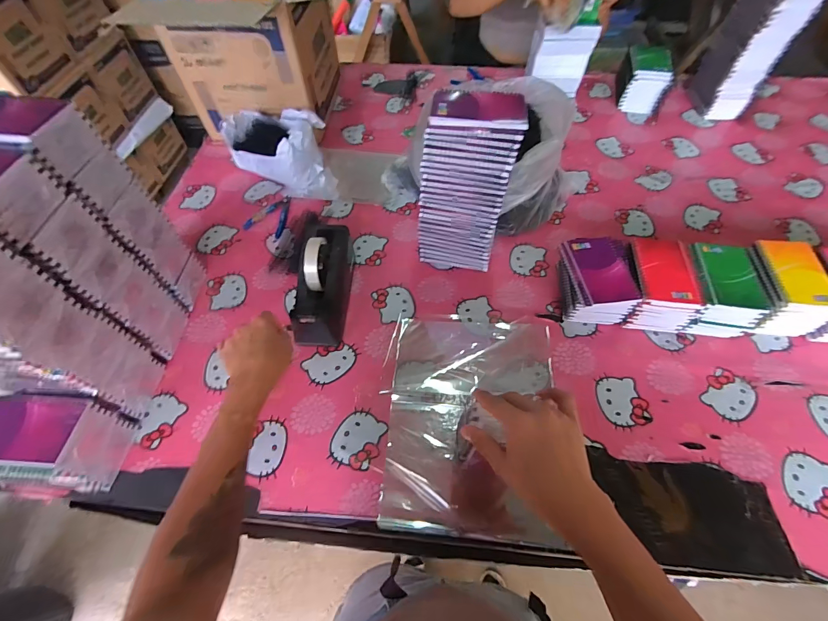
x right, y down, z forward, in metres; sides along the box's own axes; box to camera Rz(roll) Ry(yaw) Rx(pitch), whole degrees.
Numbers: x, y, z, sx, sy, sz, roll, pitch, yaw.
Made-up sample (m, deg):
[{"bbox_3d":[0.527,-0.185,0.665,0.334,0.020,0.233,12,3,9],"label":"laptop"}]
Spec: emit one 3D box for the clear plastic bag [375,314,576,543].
[{"bbox_3d":[0.089,0.161,0.586,0.248,0.016,0.325,4,60,3],"label":"clear plastic bag"}]

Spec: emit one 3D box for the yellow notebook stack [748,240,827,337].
[{"bbox_3d":[0.615,-0.036,0.640,0.105,0.088,0.138,3,58,3],"label":"yellow notebook stack"}]

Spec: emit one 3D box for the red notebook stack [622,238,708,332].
[{"bbox_3d":[0.411,-0.045,0.644,0.098,0.090,0.143,5,58,4],"label":"red notebook stack"}]

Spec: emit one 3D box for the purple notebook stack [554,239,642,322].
[{"bbox_3d":[0.308,-0.047,0.645,0.111,0.096,0.136,-1,57,1],"label":"purple notebook stack"}]

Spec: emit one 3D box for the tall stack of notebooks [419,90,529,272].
[{"bbox_3d":[0.088,-0.199,0.642,0.141,0.289,0.098,10,58,7],"label":"tall stack of notebooks"}]

